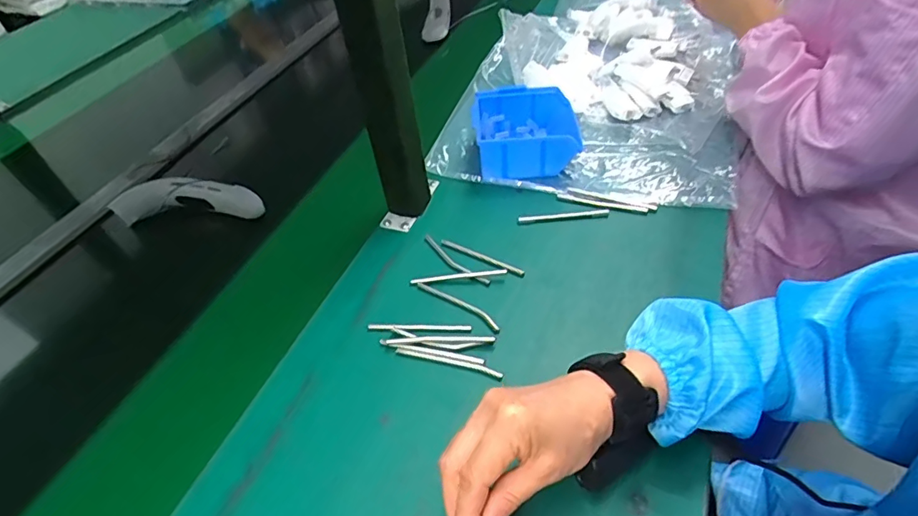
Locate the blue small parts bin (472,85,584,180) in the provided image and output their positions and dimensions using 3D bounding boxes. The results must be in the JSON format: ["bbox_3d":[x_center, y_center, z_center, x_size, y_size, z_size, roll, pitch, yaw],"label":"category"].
[{"bbox_3d":[0.089,-0.167,0.670,0.137,0.062,0.125,-1,48,4],"label":"blue small parts bin"}]

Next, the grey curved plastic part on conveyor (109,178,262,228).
[{"bbox_3d":[-0.355,-0.078,0.660,0.194,0.040,0.052,4,48,8],"label":"grey curved plastic part on conveyor"}]

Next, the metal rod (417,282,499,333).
[{"bbox_3d":[0.000,0.048,0.525,0.107,0.004,0.012,29,56,27],"label":"metal rod"}]

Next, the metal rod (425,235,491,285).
[{"bbox_3d":[-0.006,0.003,0.566,0.013,0.005,0.106,-36,54,-25],"label":"metal rod"}]

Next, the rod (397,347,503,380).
[{"bbox_3d":[-0.010,0.099,0.479,0.105,0.005,0.008,12,50,16],"label":"rod"}]

